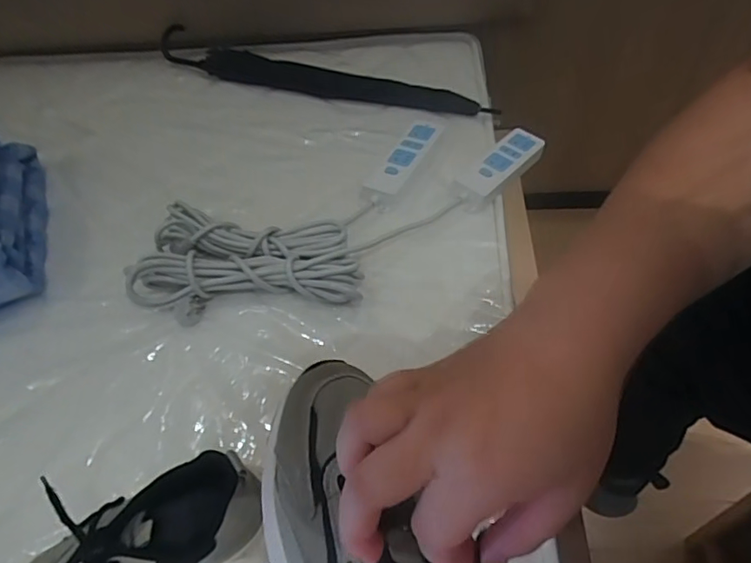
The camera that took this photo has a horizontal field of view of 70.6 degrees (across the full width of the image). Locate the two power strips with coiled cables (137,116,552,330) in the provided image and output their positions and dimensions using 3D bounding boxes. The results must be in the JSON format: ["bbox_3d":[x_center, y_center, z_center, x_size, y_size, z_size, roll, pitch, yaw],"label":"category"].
[{"bbox_3d":[-0.037,-0.105,0.715,0.567,0.043,0.245,-36,59,-24],"label":"two power strips with coiled cables"}]

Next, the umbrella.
[{"bbox_3d":[-0.108,-0.351,0.917,0.620,0.046,0.054,13,52,11],"label":"umbrella"}]

